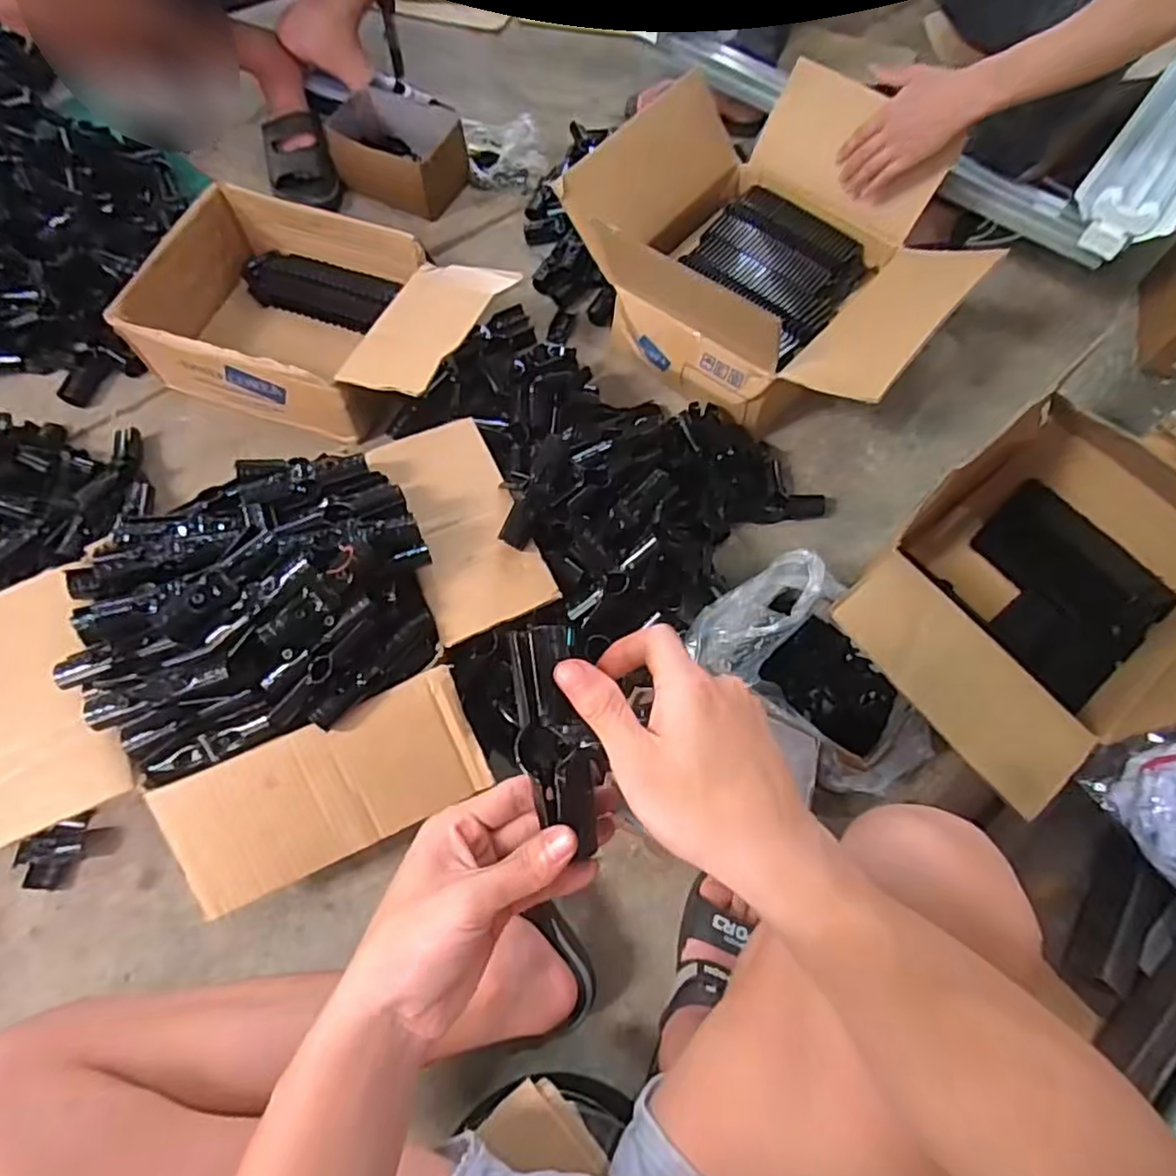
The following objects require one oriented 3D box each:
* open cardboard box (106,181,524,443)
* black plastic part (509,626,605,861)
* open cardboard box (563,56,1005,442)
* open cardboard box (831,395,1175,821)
[{"bbox_3d":[-0.360,-0.378,0.937,0.470,0.140,0.289,17,67,5],"label":"open cardboard box"},{"bbox_3d":[-0.016,0.083,0.354,0.041,0.032,0.126,-12,92,-7],"label":"black plastic part"},{"bbox_3d":[0.252,-0.449,0.915,0.464,0.203,0.381,38,71,13],"label":"open cardboard box"},{"bbox_3d":[0.493,0.002,0.743,0.453,0.254,0.283,-39,74,-16],"label":"open cardboard box"}]

